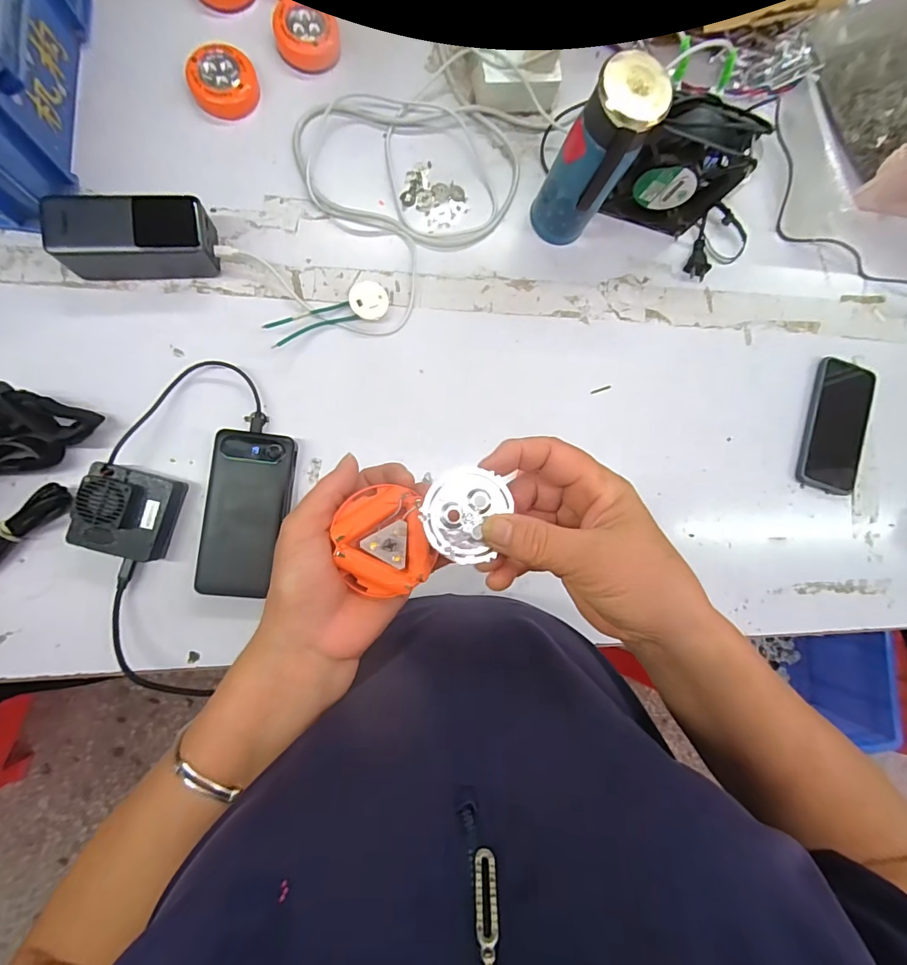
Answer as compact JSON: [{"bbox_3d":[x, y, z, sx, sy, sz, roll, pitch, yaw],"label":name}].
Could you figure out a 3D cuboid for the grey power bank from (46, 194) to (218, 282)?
[{"bbox_3d":[-0.298,-0.227,0.420,0.134,0.055,0.059,-8,88,-9],"label":"grey power bank"}]

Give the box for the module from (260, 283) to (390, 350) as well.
[{"bbox_3d":[-0.128,-0.173,0.458,0.122,0.025,0.040,-21,91,-9],"label":"module"}]

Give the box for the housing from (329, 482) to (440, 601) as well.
[{"bbox_3d":[-0.040,0.034,0.258,0.051,0.015,0.061,-16,90,-9],"label":"housing"}]

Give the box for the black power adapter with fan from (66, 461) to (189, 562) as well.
[{"bbox_3d":[-0.297,0.028,0.411,0.070,0.046,0.077,16,85,-8],"label":"black power adapter with fan"}]

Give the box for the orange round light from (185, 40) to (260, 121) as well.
[{"bbox_3d":[-0.235,-0.411,0.458,0.064,0.018,0.064,0,87,-9],"label":"orange round light"}]

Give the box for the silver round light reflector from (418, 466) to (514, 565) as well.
[{"bbox_3d":[0.005,0.016,0.232,0.042,0.004,0.047,25,84,-7],"label":"silver round light reflector"}]

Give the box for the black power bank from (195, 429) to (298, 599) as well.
[{"bbox_3d":[-0.199,0.031,0.435,0.075,0.031,0.155,8,86,-8],"label":"black power bank"}]

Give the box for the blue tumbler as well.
[{"bbox_3d":[0.131,-0.305,0.435,0.064,0.170,0.059,34,83,-6],"label":"blue tumbler"}]

